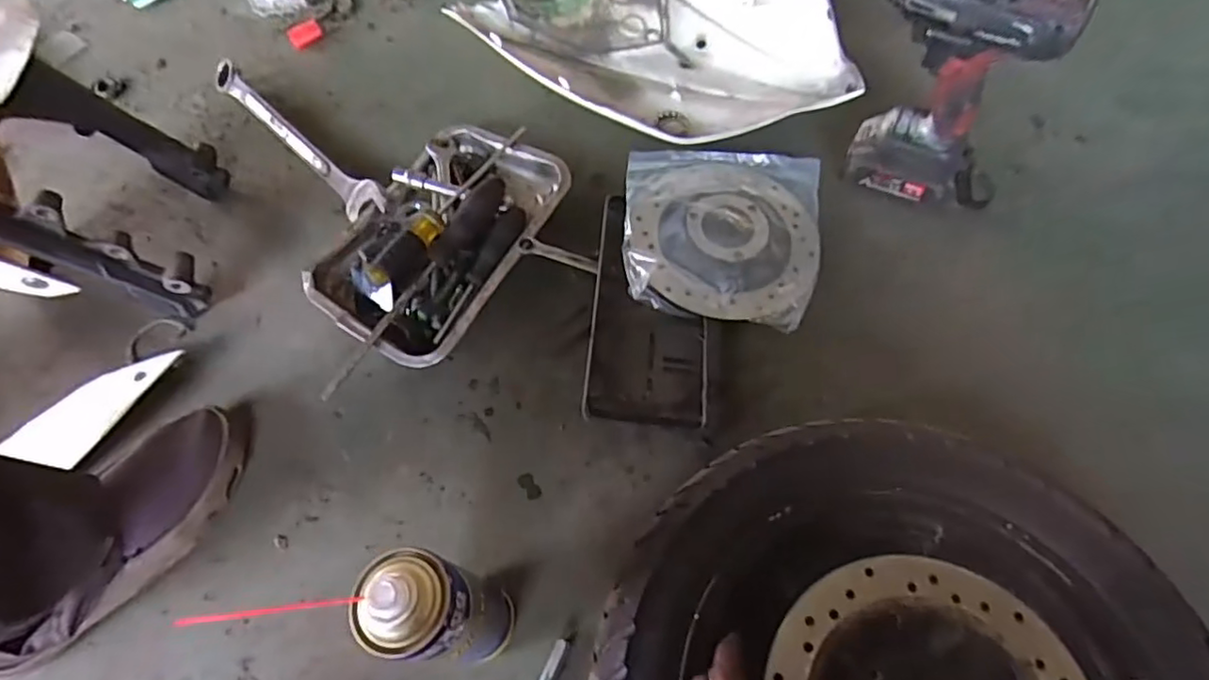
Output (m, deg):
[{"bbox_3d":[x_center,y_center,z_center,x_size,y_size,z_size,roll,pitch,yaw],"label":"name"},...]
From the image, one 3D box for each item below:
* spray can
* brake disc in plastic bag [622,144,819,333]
[{"bbox_3d":[-0.120,0.200,0.462,0.065,0.226,0.060,-1,64,3],"label":"spray can"},{"bbox_3d":[0.131,-0.134,0.699,0.217,0.026,0.230,8,65,7],"label":"brake disc in plastic bag"}]

